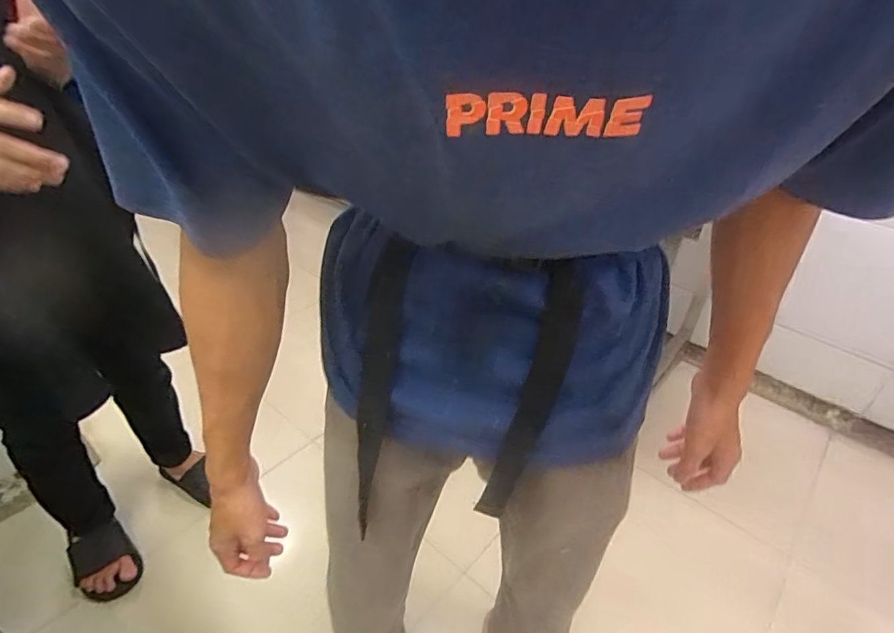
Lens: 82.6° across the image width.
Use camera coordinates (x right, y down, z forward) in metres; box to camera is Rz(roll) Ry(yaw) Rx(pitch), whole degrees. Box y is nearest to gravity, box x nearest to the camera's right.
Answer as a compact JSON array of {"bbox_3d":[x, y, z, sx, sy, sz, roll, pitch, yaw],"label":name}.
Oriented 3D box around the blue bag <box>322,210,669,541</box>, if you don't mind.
[{"bbox_3d":[0.031,0.053,0.502,0.327,0.267,0.095,8,36,7],"label":"blue bag"}]

